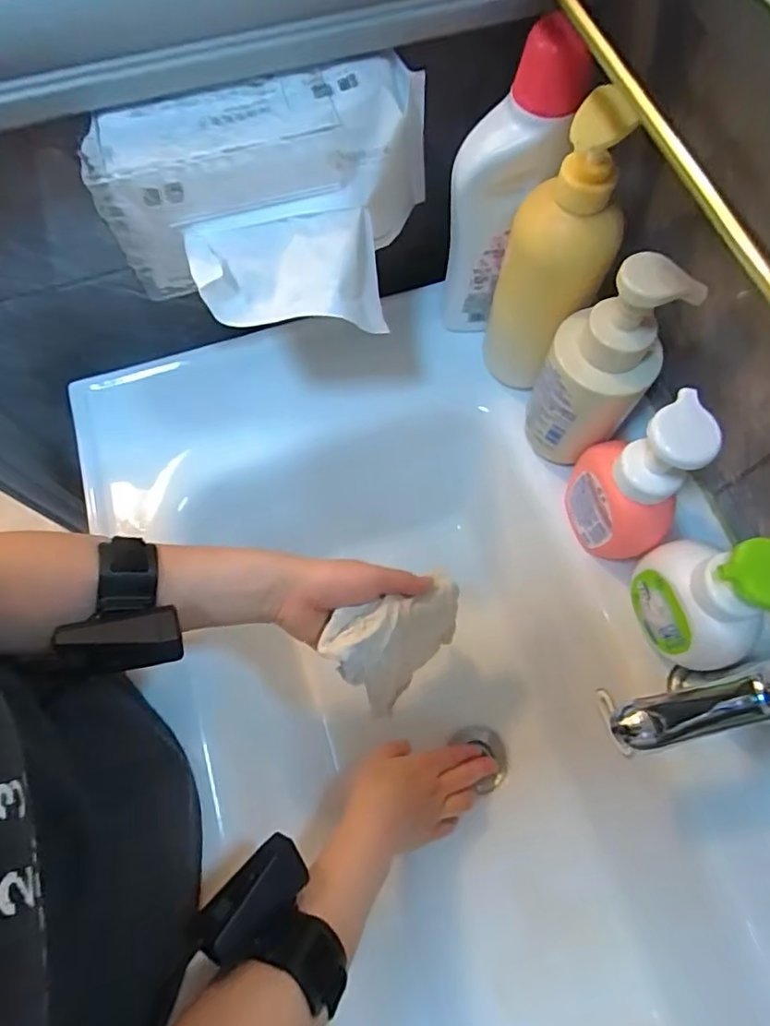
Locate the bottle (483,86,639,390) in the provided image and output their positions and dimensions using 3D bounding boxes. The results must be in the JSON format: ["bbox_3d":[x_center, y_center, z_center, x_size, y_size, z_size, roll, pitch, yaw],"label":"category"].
[{"bbox_3d":[0.122,-0.172,0.429,0.071,0.257,0.054,18,72,8],"label":"bottle"}]

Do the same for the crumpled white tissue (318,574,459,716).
[{"bbox_3d":[0.019,0.114,0.490,0.114,0.168,0.032,-38,56,-11],"label":"crumpled white tissue"}]

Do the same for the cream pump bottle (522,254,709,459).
[{"bbox_3d":[0.155,-0.101,0.418,0.072,0.187,0.051,32,74,12],"label":"cream pump bottle"}]

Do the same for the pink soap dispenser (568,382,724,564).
[{"bbox_3d":[0.184,-0.020,0.416,0.050,0.150,0.078,-6,70,0],"label":"pink soap dispenser"}]

